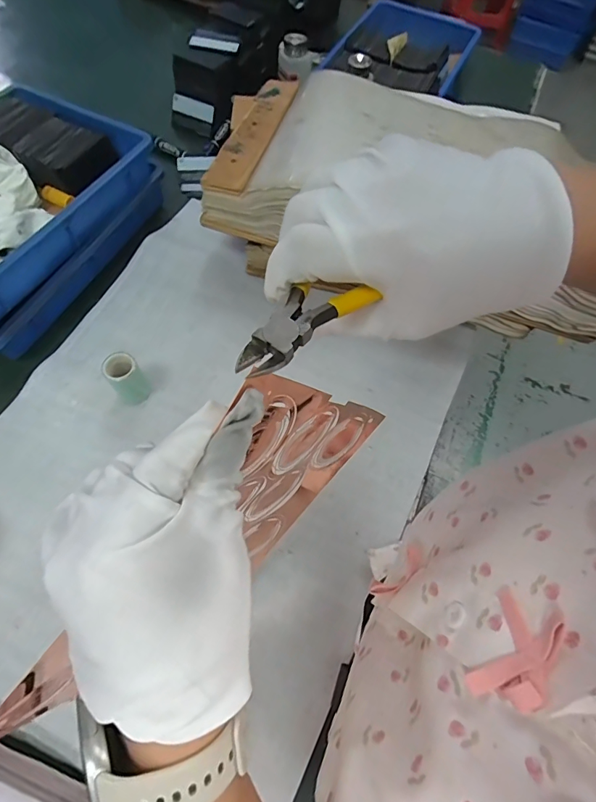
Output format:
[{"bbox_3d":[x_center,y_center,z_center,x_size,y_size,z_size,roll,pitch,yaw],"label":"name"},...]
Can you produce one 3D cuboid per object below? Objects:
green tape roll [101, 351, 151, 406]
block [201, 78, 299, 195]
[{"bbox_3d":[-0.208,-0.026,0.507,0.036,0.059,0.042,-36,71,-19],"label":"green tape roll"},{"bbox_3d":[-0.060,-0.379,0.578,0.060,0.015,0.268,15,63,4],"label":"block"}]

